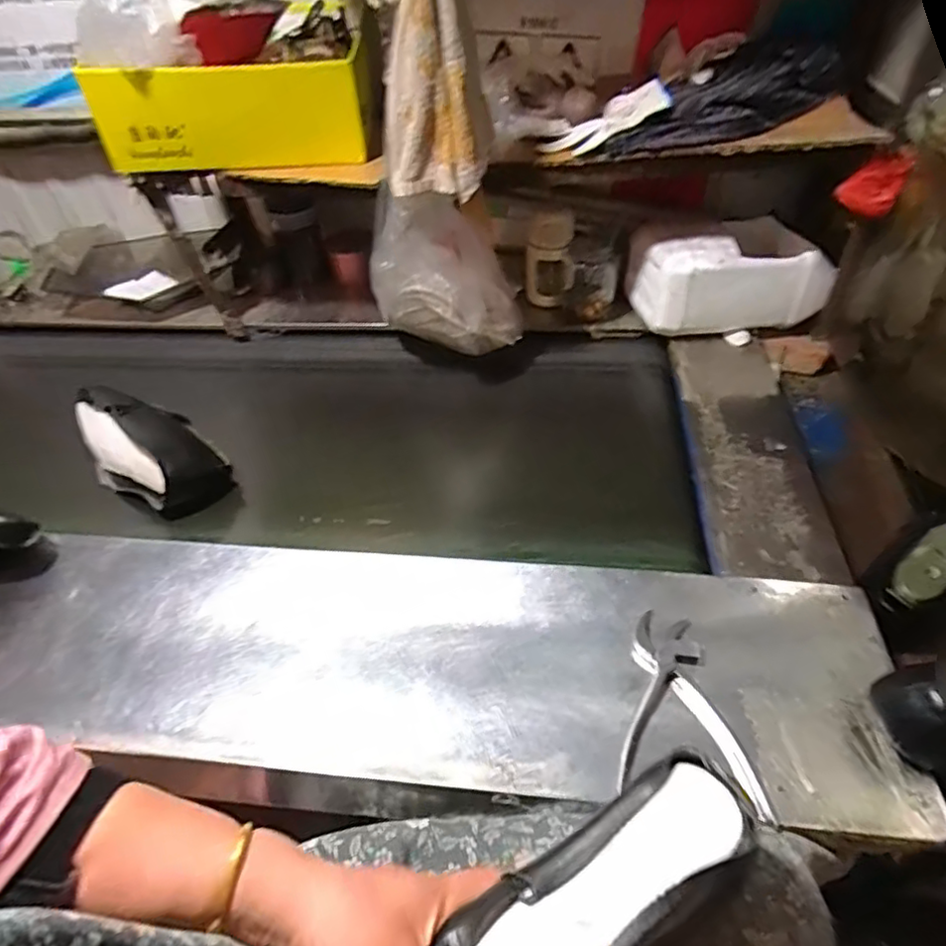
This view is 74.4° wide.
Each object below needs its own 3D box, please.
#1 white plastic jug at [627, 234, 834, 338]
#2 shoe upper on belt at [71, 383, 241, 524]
[{"bbox_3d":[0.385,-0.278,0.928,0.266,0.134,0.091,0,45,4],"label":"white plastic jug"},{"bbox_3d":[-0.433,-0.035,0.823,0.253,0.089,0.118,26,52,26],"label":"shoe upper on belt"}]

